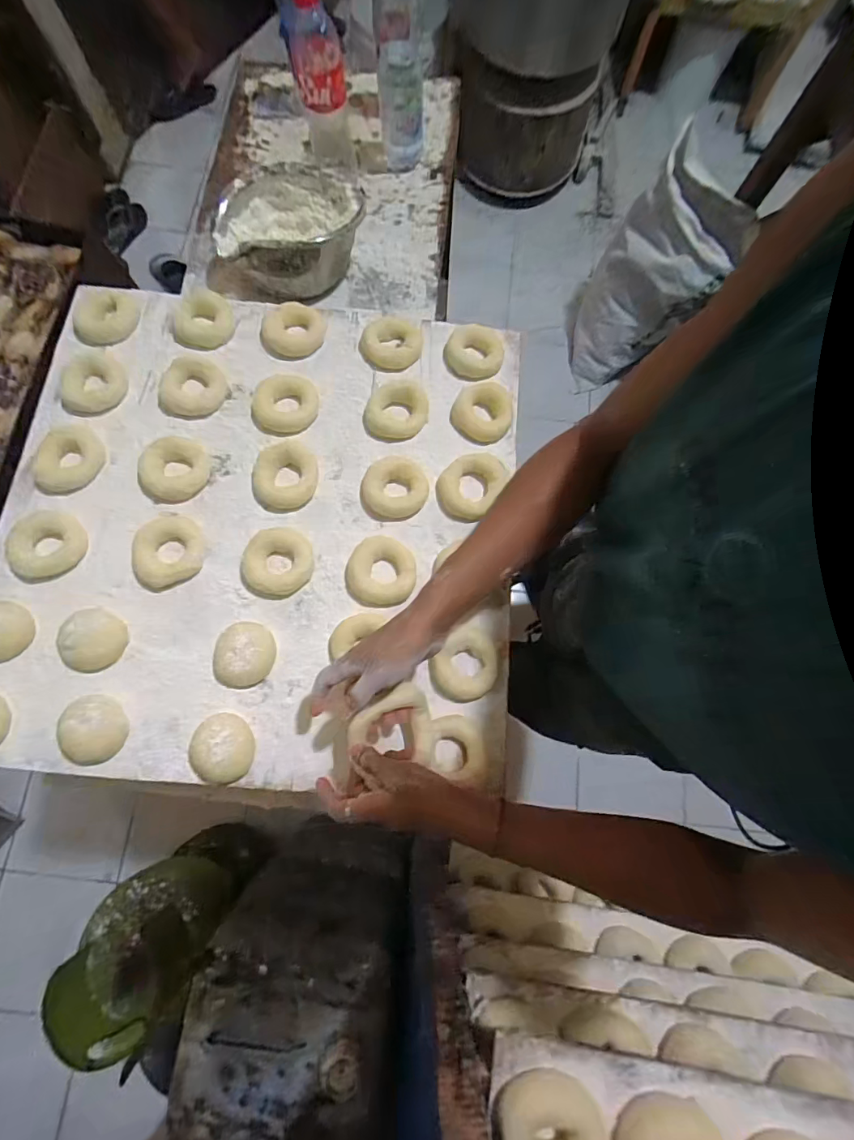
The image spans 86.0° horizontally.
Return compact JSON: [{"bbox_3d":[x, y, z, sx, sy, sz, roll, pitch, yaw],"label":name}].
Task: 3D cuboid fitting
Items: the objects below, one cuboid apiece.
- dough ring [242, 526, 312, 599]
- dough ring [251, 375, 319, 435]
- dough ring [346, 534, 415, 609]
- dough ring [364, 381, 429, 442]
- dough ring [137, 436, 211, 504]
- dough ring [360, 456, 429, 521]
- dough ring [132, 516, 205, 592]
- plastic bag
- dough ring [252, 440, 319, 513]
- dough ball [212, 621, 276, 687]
[{"bbox_3d":[-0.165,-0.008,0.508,0.075,0.018,0.077,0,77,1],"label":"dough ring"},{"bbox_3d":[-0.170,-0.198,0.552,0.075,0.010,0.078,0,77,1],"label":"dough ring"},{"bbox_3d":[-0.050,0.002,0.507,0.072,0.021,0.076,0,77,1],"label":"dough ring"},{"bbox_3d":[-0.037,-0.194,0.553,0.074,0.014,0.077,0,77,1],"label":"dough ring"},{"bbox_3d":[-0.288,-0.114,0.521,0.068,0.020,0.076,15,78,4],"label":"dough ring"},{"bbox_3d":[-0.036,-0.095,0.530,0.070,0.015,0.079,28,79,7],"label":"dough ring"},{"bbox_3d":[-0.281,-0.021,0.499,0.067,0.018,0.079,-10,77,-1],"label":"dough ring"},{"bbox_3d":[0.633,-0.811,1.328,0.382,0.520,0.360,26,77,5],"label":"plastic bag"},{"bbox_3d":[-0.162,-0.109,0.528,0.073,0.019,0.084,5,78,2],"label":"dough ring"},{"bbox_3d":[-0.190,0.087,0.475,0.058,0.023,0.065,9,78,3],"label":"dough ball"}]

